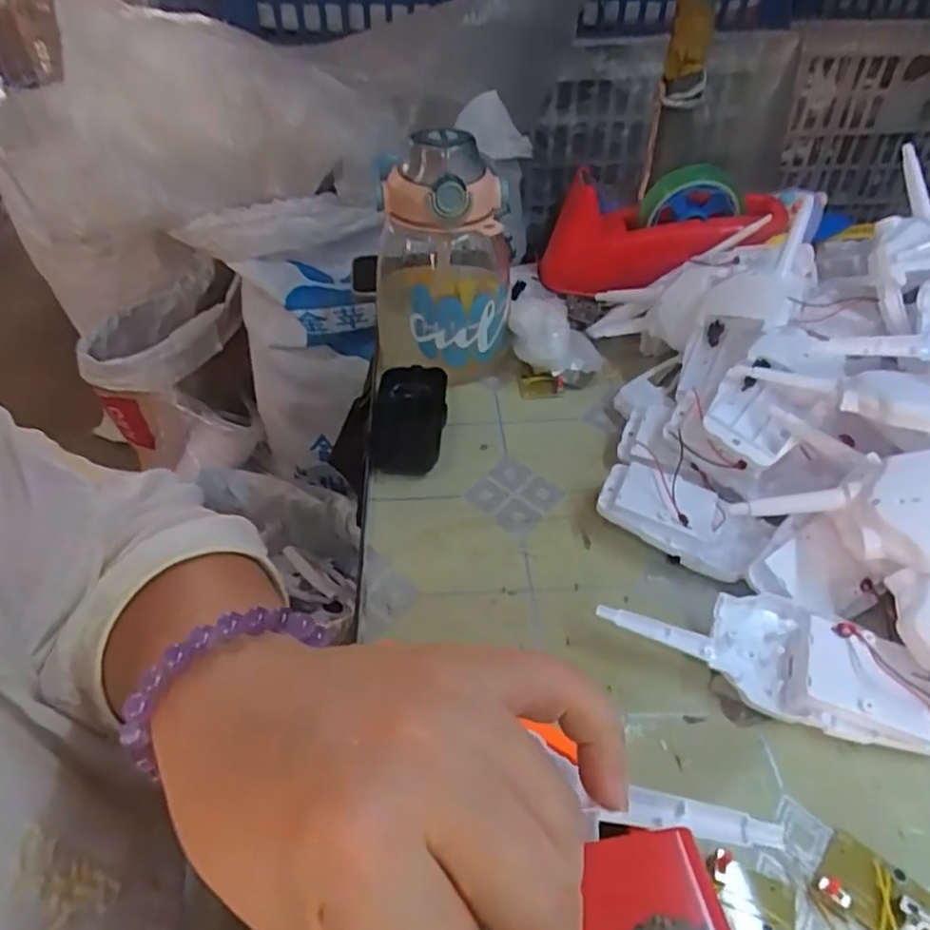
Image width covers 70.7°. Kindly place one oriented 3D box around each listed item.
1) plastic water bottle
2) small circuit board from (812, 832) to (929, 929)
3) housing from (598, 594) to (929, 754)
[{"bbox_3d":[-0.021,-0.167,0.529,0.113,0.181,0.121,-6,41,-6],"label":"plastic water bottle"},{"bbox_3d":[0.170,0.176,0.266,0.035,0.007,0.045,-32,50,-31],"label":"small circuit board"},{"bbox_3d":[0.158,0.098,0.341,0.155,0.029,0.061,22,46,24],"label":"housing"}]

